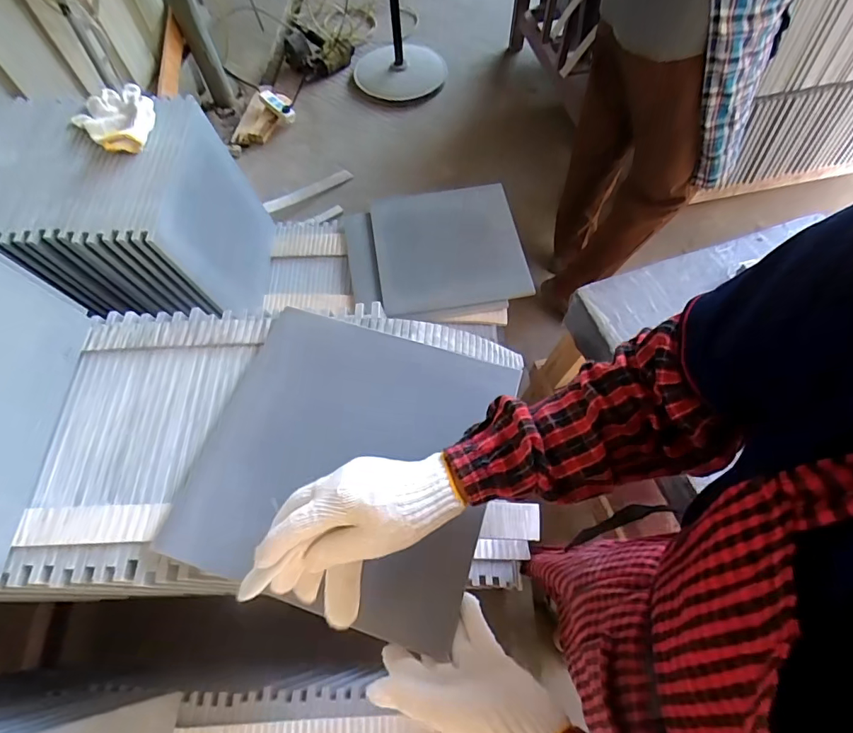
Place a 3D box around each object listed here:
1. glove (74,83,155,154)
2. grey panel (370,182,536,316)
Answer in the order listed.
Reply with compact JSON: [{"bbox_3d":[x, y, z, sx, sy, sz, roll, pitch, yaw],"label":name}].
[{"bbox_3d":[-0.501,-0.407,0.759,0.116,0.031,0.190,-38,69,-16],"label":"glove"},{"bbox_3d":[0.043,-0.251,0.969,0.287,0.018,0.274,-10,67,0],"label":"grey panel"}]

